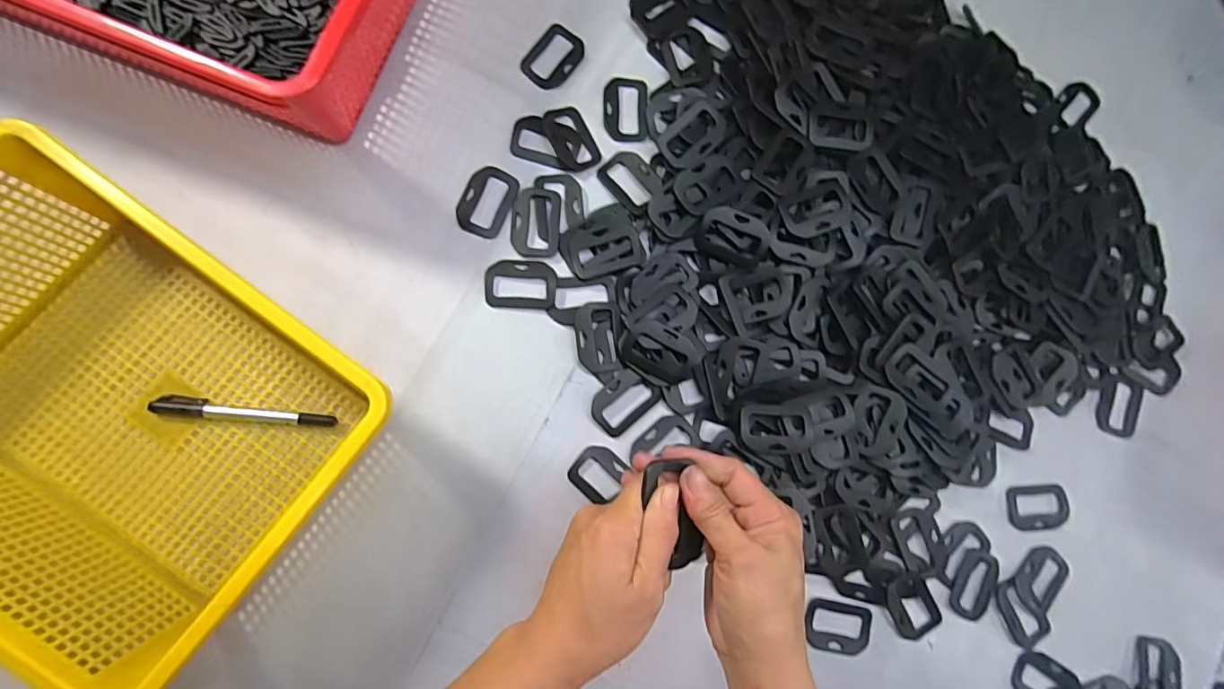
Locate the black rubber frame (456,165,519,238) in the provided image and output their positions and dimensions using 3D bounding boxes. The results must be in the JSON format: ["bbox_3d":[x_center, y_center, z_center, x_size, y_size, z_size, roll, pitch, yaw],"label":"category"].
[{"bbox_3d":[-0.110,-0.126,0.467,0.043,0.004,0.061,24,81,-4],"label":"black rubber frame"}]

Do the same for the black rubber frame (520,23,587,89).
[{"bbox_3d":[-0.053,-0.265,0.489,0.041,0.007,0.063,34,81,-3],"label":"black rubber frame"}]

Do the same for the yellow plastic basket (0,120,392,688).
[{"bbox_3d":[-0.329,0.042,0.362,0.299,0.111,0.233,38,81,-2],"label":"yellow plastic basket"}]

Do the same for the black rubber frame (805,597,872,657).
[{"bbox_3d":[0.199,0.249,0.465,0.060,0.008,0.040,14,82,-6],"label":"black rubber frame"}]

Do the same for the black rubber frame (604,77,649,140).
[{"bbox_3d":[0.013,-0.219,0.494,0.041,0.005,0.060,0,84,-8],"label":"black rubber frame"}]

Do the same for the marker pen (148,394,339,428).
[{"bbox_3d":[-0.286,0.054,0.411,0.133,0.014,0.016,8,83,-7],"label":"marker pen"}]

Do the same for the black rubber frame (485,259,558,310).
[{"bbox_3d":[-0.079,-0.052,0.459,0.060,0.004,0.042,3,84,-7],"label":"black rubber frame"}]

